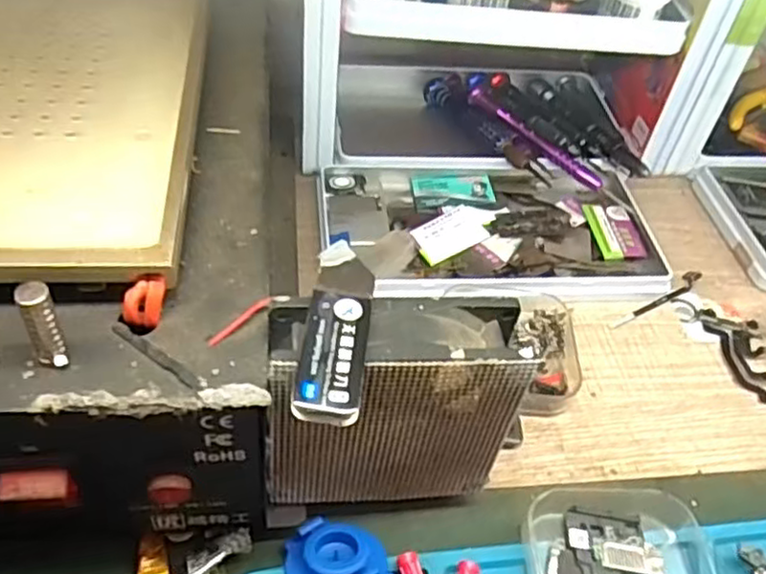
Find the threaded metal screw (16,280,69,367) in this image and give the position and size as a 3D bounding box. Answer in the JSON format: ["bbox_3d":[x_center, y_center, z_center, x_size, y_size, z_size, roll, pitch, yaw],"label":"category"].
[{"bbox_3d":[-0.088,0.011,0.178,0.008,0.027,0.006,-22,54,-26],"label":"threaded metal screw"}]

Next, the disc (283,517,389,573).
[{"bbox_3d":[-0.016,0.093,0.232,0.035,0.011,0.030,12,45,5],"label":"disc"}]

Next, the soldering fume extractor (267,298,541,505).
[{"bbox_3d":[0.003,0.043,0.233,0.080,0.084,0.029,-3,46,-10],"label":"soldering fume extractor"}]

